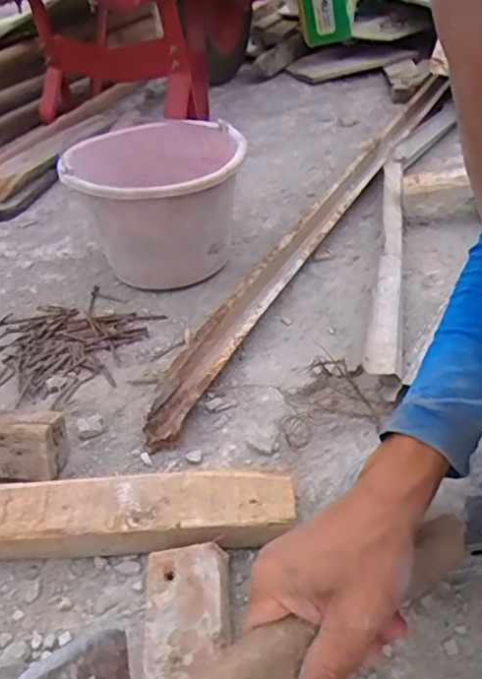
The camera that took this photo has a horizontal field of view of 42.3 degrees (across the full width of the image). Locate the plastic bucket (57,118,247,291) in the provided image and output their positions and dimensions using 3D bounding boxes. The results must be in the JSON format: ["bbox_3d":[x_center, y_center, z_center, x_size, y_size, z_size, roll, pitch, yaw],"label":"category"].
[{"bbox_3d":[-0.106,-0.171,0.830,0.209,0.168,0.239,-16,37,-13],"label":"plastic bucket"}]

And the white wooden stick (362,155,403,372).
[{"bbox_3d":[0.192,-0.120,0.808,0.031,0.041,0.531,3,37,13],"label":"white wooden stick"}]

